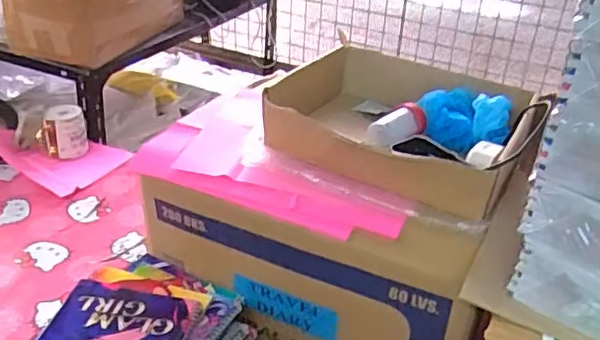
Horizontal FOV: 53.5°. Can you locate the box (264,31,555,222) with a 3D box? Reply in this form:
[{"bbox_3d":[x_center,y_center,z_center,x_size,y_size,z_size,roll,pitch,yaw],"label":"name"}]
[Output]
[{"bbox_3d":[0.119,-0.060,0.719,0.265,0.081,0.248,16,33,20],"label":"box"}]

